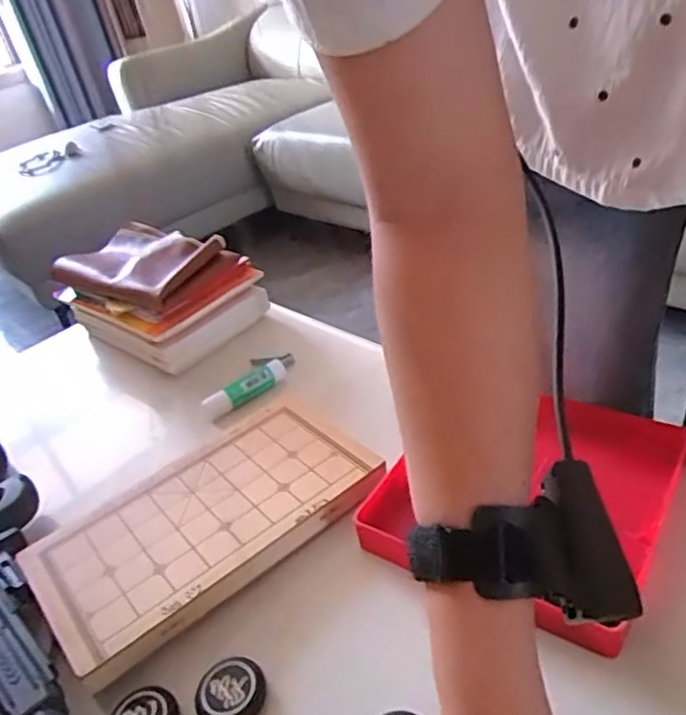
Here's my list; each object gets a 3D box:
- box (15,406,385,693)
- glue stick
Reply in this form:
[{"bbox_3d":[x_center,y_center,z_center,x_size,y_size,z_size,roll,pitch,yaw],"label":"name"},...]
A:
[{"bbox_3d":[-0.113,0.134,0.523,0.257,0.044,0.141,-32,38,-27],"label":"box"},{"bbox_3d":[-0.094,0.027,0.675,0.113,0.026,0.019,-35,40,-31],"label":"glue stick"}]

